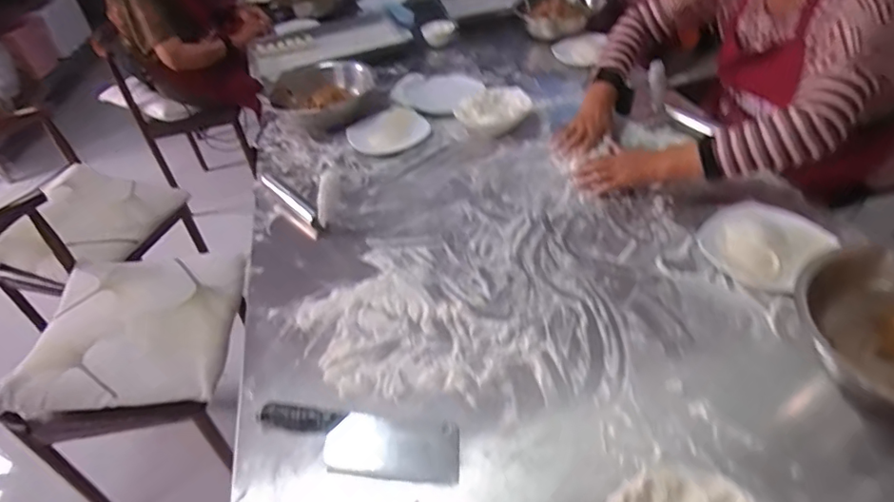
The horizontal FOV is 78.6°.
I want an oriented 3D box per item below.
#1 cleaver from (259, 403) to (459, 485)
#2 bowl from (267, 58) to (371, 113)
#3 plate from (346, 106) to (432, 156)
[{"bbox_3d":[-0.114,0.241,0.695,0.260,0.024,0.079,3,43,10],"label":"cleaver"},{"bbox_3d":[-0.321,-0.406,1.377,0.236,0.078,0.213,-31,47,-25],"label":"bowl"},{"bbox_3d":[-0.142,-0.285,1.274,0.178,0.019,0.189,-3,42,3],"label":"plate"}]

